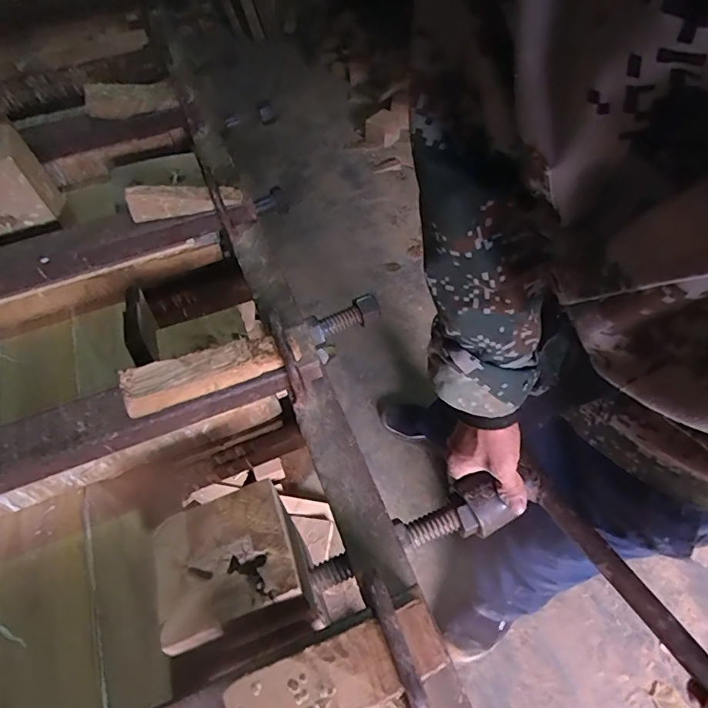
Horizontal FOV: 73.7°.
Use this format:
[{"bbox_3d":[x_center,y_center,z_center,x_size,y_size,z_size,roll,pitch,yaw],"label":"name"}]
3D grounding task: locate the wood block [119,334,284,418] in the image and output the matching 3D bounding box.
[{"bbox_3d":[-0.154,0.015,0.485,0.152,0.034,0.037,-25,56,-15],"label":"wood block"}]

